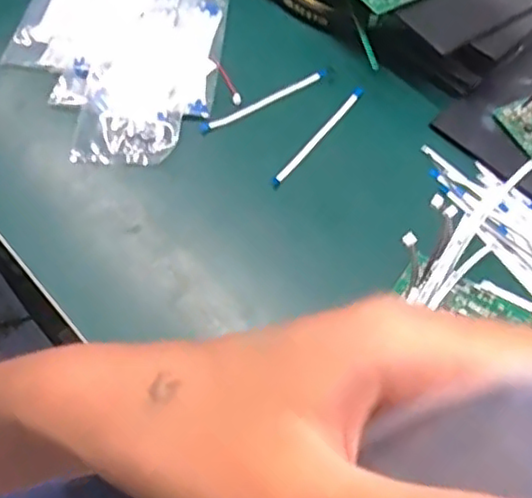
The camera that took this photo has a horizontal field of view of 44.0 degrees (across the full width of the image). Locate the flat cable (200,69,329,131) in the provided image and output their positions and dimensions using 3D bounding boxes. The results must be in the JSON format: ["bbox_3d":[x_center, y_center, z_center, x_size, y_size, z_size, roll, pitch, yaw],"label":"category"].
[{"bbox_3d":[-0.001,-0.120,0.532,0.116,0.005,0.008,-28,63,-14],"label":"flat cable"}]

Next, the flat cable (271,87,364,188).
[{"bbox_3d":[0.041,-0.088,0.511,0.007,0.004,0.116,33,66,19],"label":"flat cable"}]

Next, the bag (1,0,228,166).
[{"bbox_3d":[-0.128,-0.173,0.554,0.173,0.017,0.237,4,60,3],"label":"bag"}]

